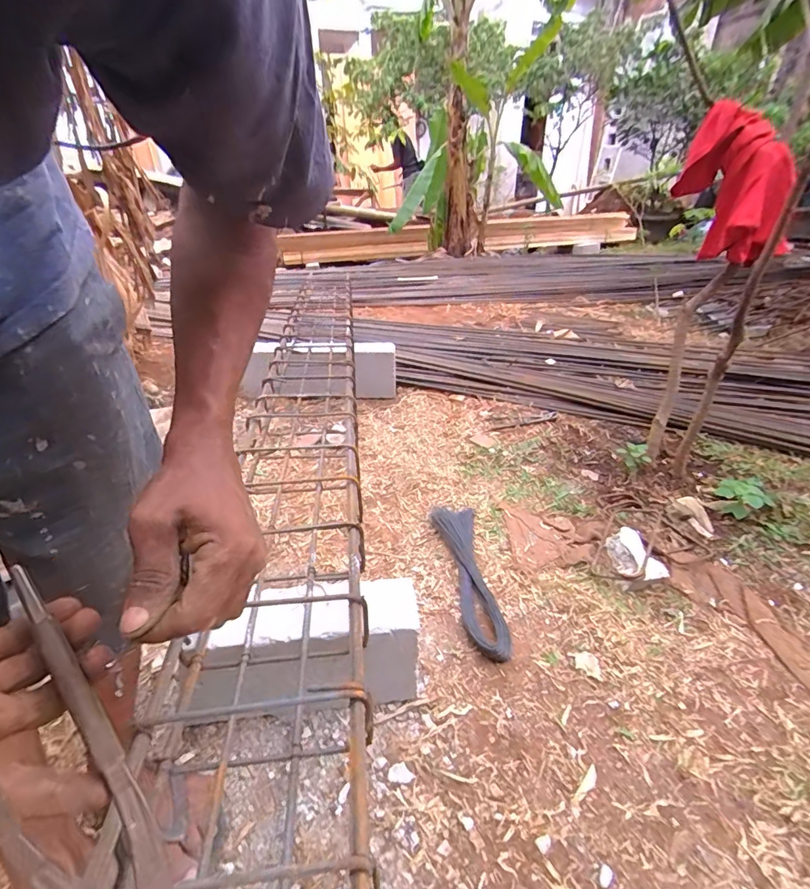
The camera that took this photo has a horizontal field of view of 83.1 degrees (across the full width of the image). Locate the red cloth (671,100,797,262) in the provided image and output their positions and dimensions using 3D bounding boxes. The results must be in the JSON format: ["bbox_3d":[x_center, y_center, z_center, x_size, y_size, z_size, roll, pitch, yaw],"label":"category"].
[{"bbox_3d":[0.802,-0.617,1.114,0.255,0.312,0.361,12,35,19],"label":"red cloth"}]

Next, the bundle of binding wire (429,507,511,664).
[{"bbox_3d":[0.153,0.276,1.026,0.109,0.043,0.452,-6,33,-8],"label":"bundle of binding wire"}]

